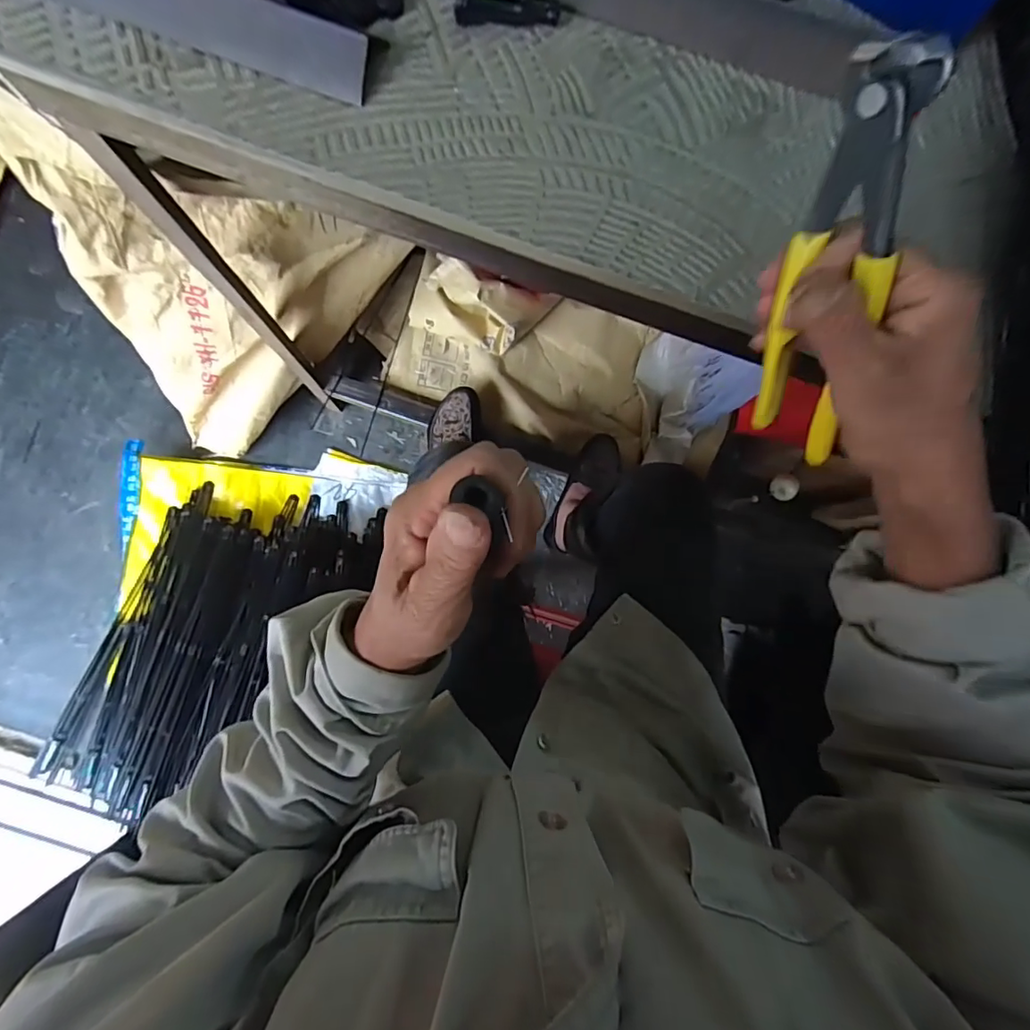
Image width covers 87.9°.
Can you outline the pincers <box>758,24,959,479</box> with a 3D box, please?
[{"bbox_3d":[0.131,-0.091,0.224,0.018,0.165,0.043,-17,51,-2],"label":"pincers"}]

